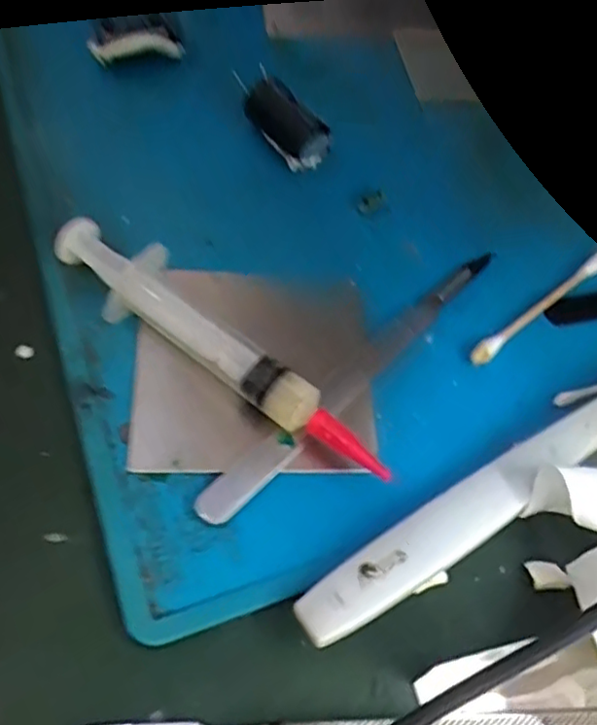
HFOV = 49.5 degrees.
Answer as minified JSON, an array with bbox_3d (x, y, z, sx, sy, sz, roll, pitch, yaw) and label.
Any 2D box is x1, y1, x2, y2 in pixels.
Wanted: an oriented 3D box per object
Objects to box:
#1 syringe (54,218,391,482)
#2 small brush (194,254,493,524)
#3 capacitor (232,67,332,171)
[{"bbox_3d":[-0.022,-0.004,0.178,0.109,0.020,0.019,35,62,16],"label":"syringe"},{"bbox_3d":[0.020,0.002,0.189,0.010,0.004,0.125,42,62,18],"label":"small brush"},{"bbox_3d":[-0.006,-0.086,0.224,0.015,0.016,0.039,-39,82,-24],"label":"capacitor"}]

